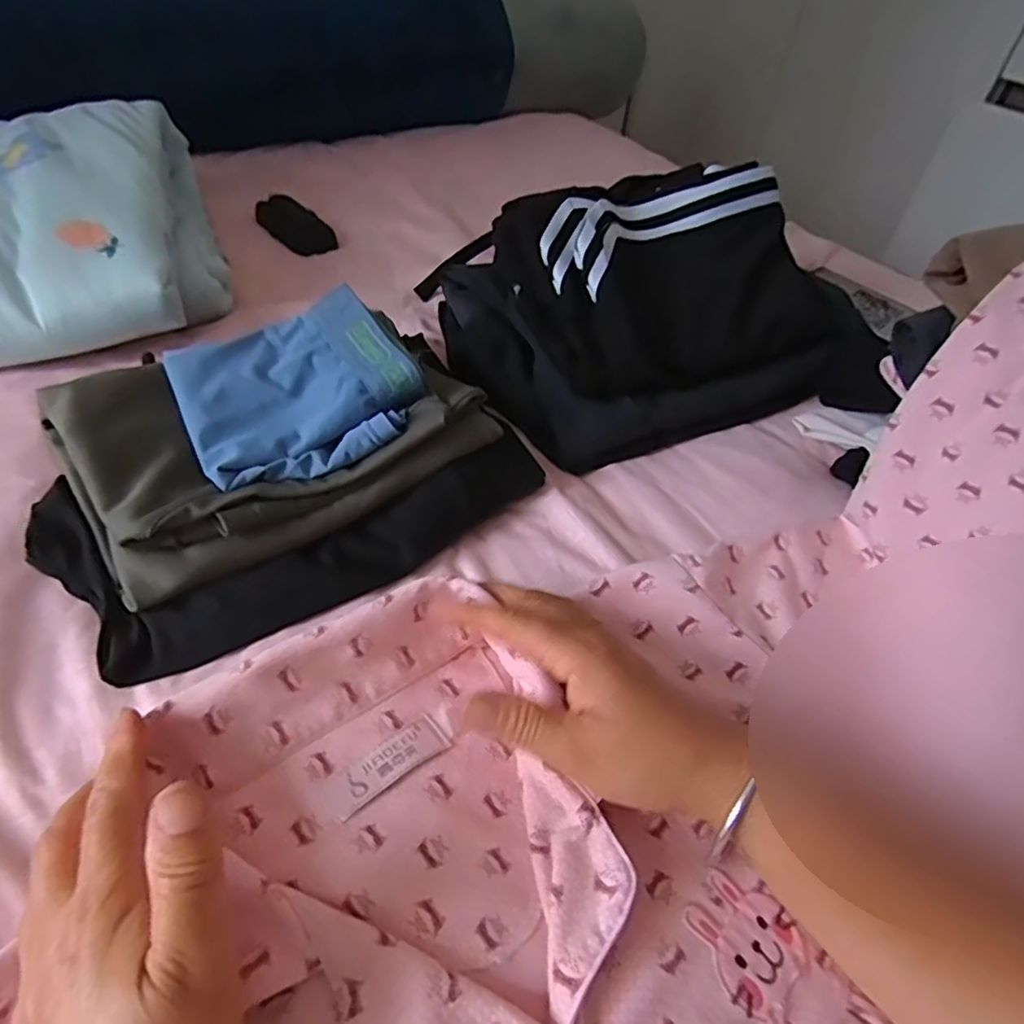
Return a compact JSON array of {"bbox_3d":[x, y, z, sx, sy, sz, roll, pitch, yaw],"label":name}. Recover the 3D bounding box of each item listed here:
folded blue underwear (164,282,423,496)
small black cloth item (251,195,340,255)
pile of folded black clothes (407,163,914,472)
[{"bbox_3d":[-0.133,-0.079,0.404,0.140,0.039,0.127,-20,53,-24],"label":"folded blue underwear"},{"bbox_3d":[-0.241,-0.320,0.712,0.055,0.023,0.106,-27,56,-29],"label":"small black cloth item"},{"bbox_3d":[0.114,-0.188,0.535,0.324,0.116,0.260,-12,49,-17],"label":"pile of folded black clothes"}]

